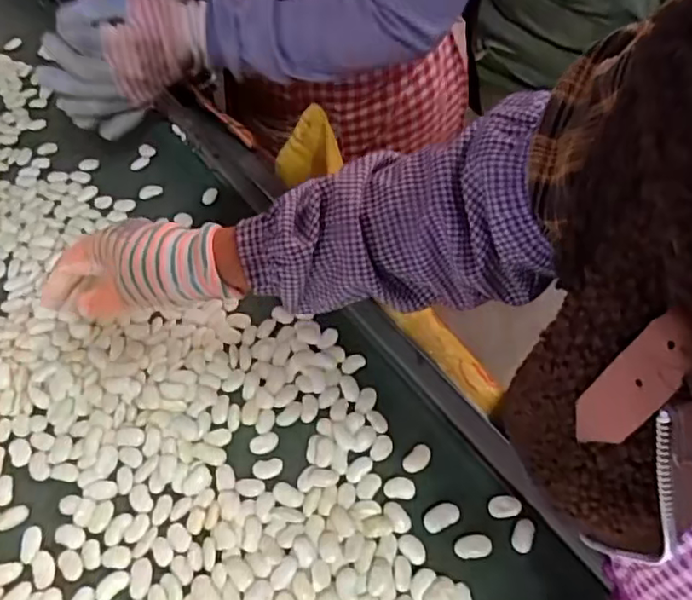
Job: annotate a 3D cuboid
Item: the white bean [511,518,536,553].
[{"bbox_3d":[0.119,0.159,0.412,0.013,0.006,0.021,21,57,16],"label":"white bean"}]

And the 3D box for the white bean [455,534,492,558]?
[{"bbox_3d":[0.085,0.165,0.411,0.024,0.004,0.015,-6,54,-2],"label":"white bean"}]

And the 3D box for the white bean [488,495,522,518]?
[{"bbox_3d":[0.110,0.143,0.425,0.021,0.007,0.016,-1,54,1],"label":"white bean"}]

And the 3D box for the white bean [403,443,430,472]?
[{"bbox_3d":[0.053,0.116,0.449,0.015,0.004,0.024,36,62,24],"label":"white bean"}]

